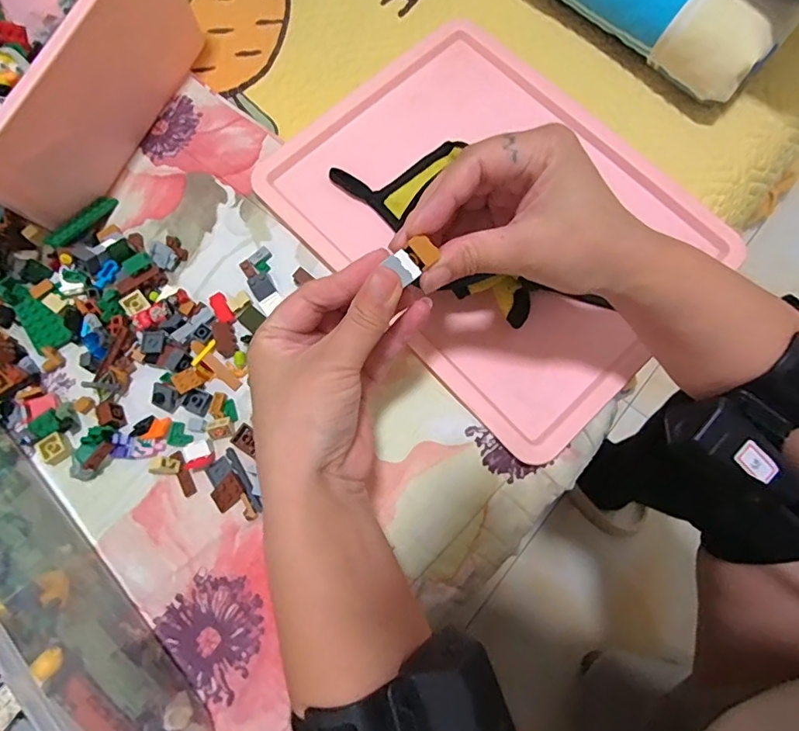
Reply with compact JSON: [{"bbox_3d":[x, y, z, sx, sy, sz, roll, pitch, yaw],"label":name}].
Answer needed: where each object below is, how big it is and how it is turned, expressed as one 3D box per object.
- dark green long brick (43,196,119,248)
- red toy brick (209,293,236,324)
[{"bbox_3d":[-0.245,-0.111,0.389,0.012,0.011,0.061,29,61,9],"label":"dark green long brick"},{"bbox_3d":[-0.130,-0.042,0.368,0.011,0.004,0.027,-30,76,-7],"label":"red toy brick"}]

